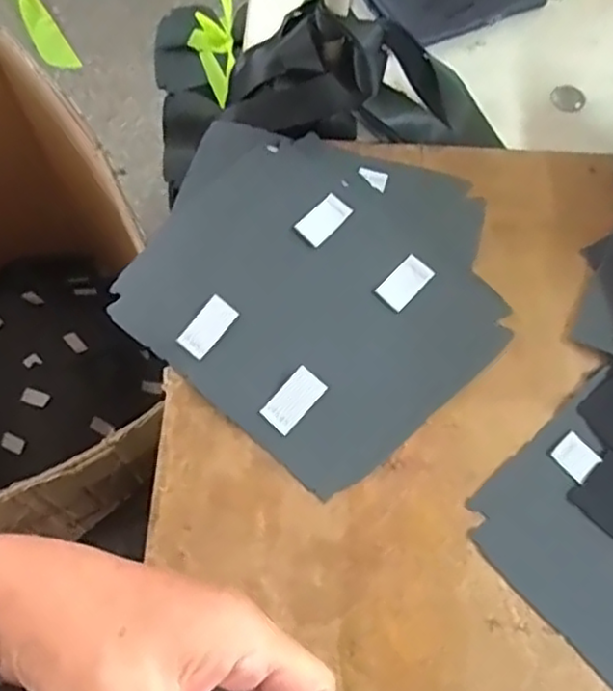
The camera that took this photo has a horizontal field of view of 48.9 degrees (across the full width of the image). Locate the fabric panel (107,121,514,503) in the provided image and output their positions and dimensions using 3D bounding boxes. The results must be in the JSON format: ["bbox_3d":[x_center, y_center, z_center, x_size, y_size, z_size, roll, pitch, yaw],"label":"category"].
[{"bbox_3d":[0.006,-0.046,0.421,0.221,0.019,0.206,38,72,15],"label":"fabric panel"}]

